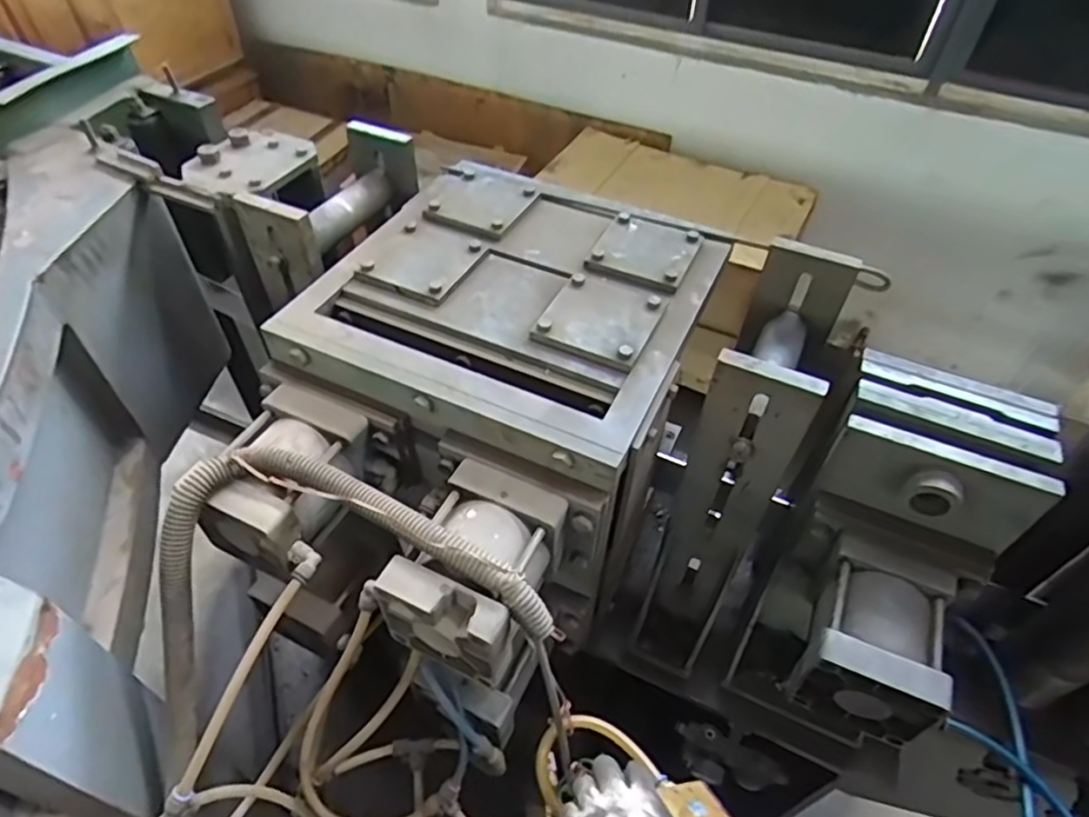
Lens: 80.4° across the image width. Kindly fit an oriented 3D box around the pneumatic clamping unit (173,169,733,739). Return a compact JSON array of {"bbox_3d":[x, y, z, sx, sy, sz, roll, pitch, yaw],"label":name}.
[{"bbox_3d":[-0.090,-0.029,0.873,0.483,0.238,0.638,20,50,15],"label":"pneumatic clamping unit"}]

